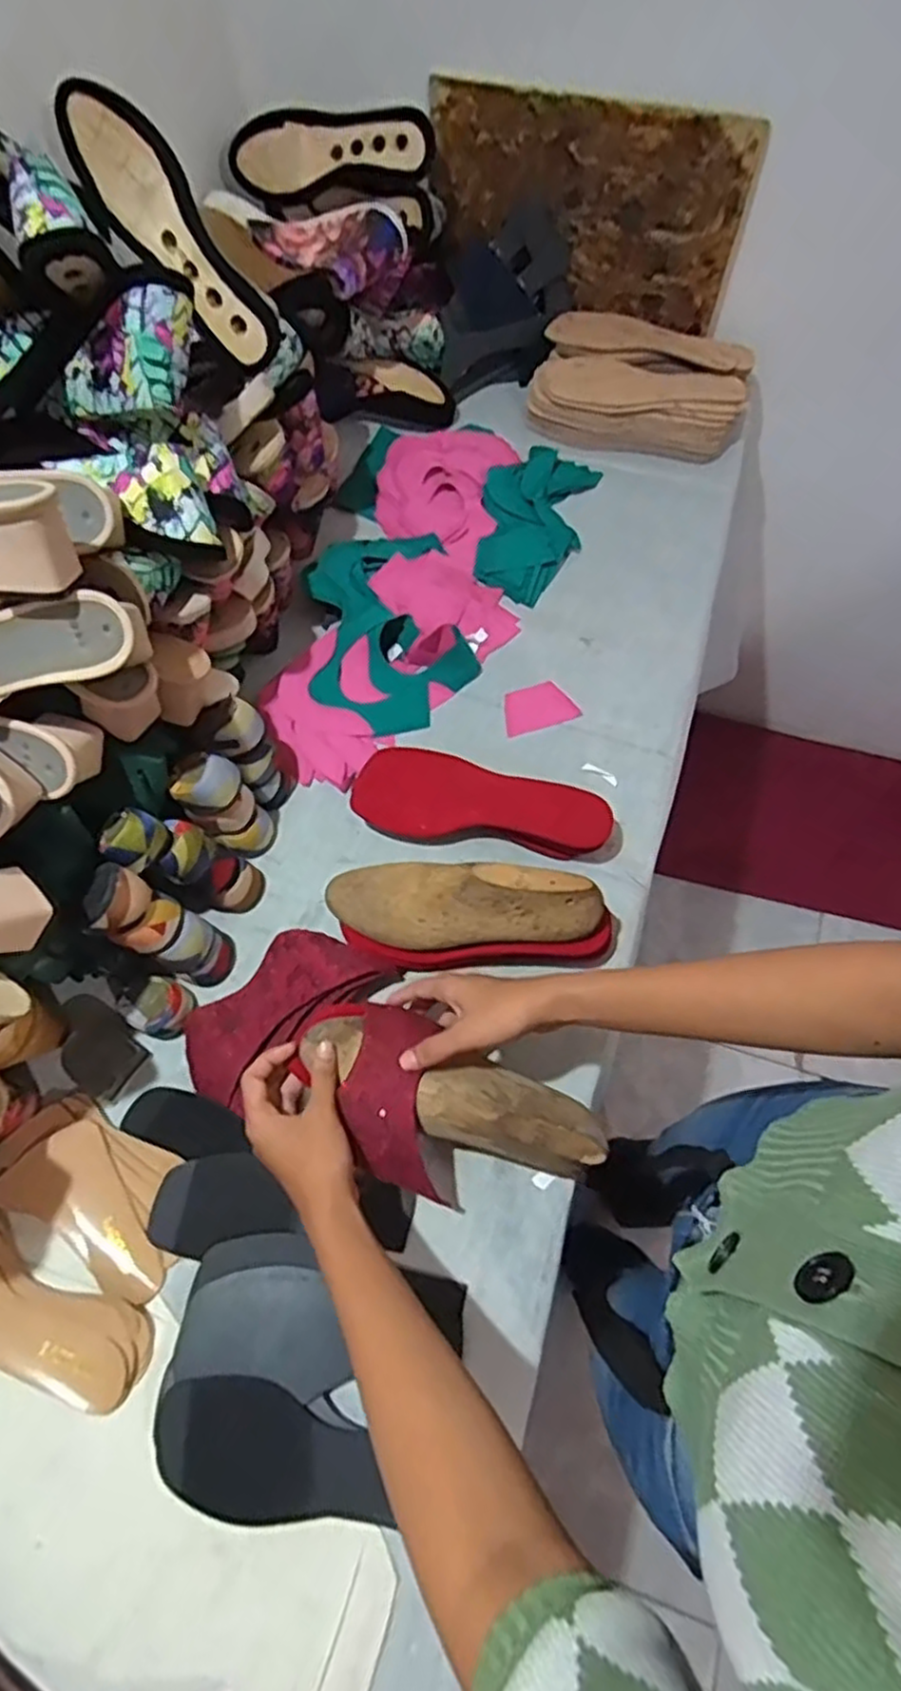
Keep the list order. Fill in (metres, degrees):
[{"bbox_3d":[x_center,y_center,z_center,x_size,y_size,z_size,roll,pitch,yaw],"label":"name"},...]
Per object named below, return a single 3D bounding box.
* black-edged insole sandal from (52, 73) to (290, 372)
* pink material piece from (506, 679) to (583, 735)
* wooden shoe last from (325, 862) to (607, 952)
[{"bbox_3d":[-0.234,-0.533,0.640,0.066,0.073,0.225,-47,106,-17],"label":"black-edged insole sandal"},{"bbox_3d":[0.095,-0.151,0.787,0.077,0.005,0.058,-15,66,-4],"label":"pink material piece"},{"bbox_3d":[0.006,0.048,0.620,0.234,0.078,0.066,-1,66,16],"label":"wooden shoe last"}]

